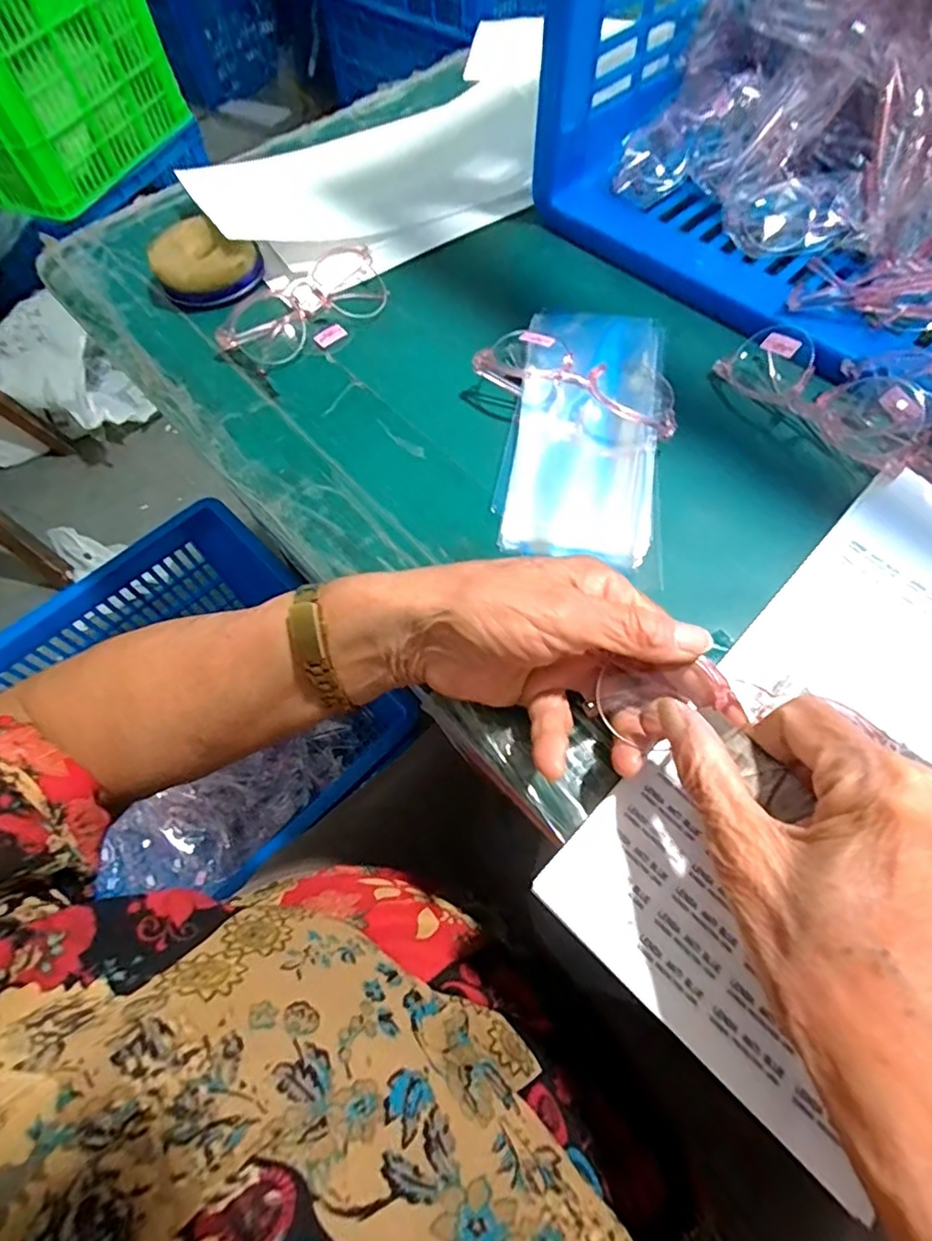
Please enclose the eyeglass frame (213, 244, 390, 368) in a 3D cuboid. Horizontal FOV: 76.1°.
[{"bbox_3d":[-0.106,-0.213,0.401,0.125,0.025,0.045,-40,70,-14],"label":"eyeglass frame"}]

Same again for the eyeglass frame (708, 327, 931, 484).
[{"bbox_3d":[0.216,-0.138,0.355,0.052,0.032,0.119,-39,70,-14],"label":"eyeglass frame"}]

